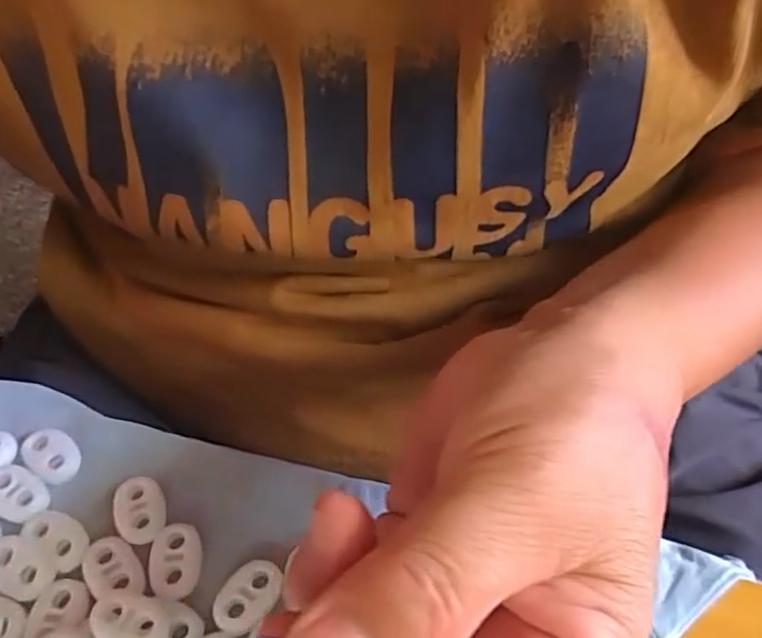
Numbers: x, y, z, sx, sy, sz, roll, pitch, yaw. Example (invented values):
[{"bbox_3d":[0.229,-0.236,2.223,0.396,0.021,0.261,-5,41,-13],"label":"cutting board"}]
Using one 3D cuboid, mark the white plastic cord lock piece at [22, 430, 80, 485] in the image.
[{"bbox_3d":[-0.110,0.045,0.221,0.023,0.004,0.015,33,58,22],"label":"white plastic cord lock piece"}]

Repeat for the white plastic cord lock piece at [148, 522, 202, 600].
[{"bbox_3d":[-0.062,0.072,0.198,0.015,0.004,0.021,3,52,1],"label":"white plastic cord lock piece"}]

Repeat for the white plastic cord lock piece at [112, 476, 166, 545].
[{"bbox_3d":[-0.077,0.060,0.208,0.016,0.004,0.022,-14,54,-11],"label":"white plastic cord lock piece"}]

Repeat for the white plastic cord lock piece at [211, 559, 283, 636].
[{"bbox_3d":[-0.039,0.081,0.192,0.014,0.004,0.022,31,58,21],"label":"white plastic cord lock piece"}]

